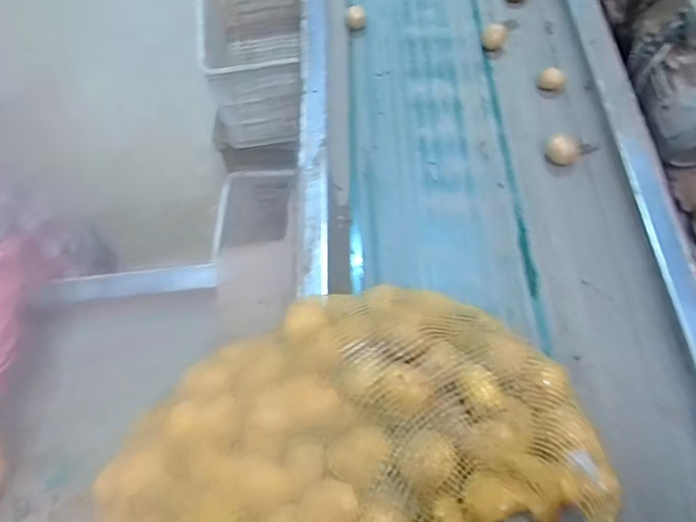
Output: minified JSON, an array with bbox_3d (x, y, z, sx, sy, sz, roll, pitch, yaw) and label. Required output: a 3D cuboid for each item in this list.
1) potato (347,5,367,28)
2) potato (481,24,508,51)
[{"bbox_3d":[0.016,-0.426,0.918,0.033,0.031,0.039,-2,64,1],"label":"potato"},{"bbox_3d":[0.245,-0.376,0.873,0.036,0.041,0.036,7,64,5],"label":"potato"}]

